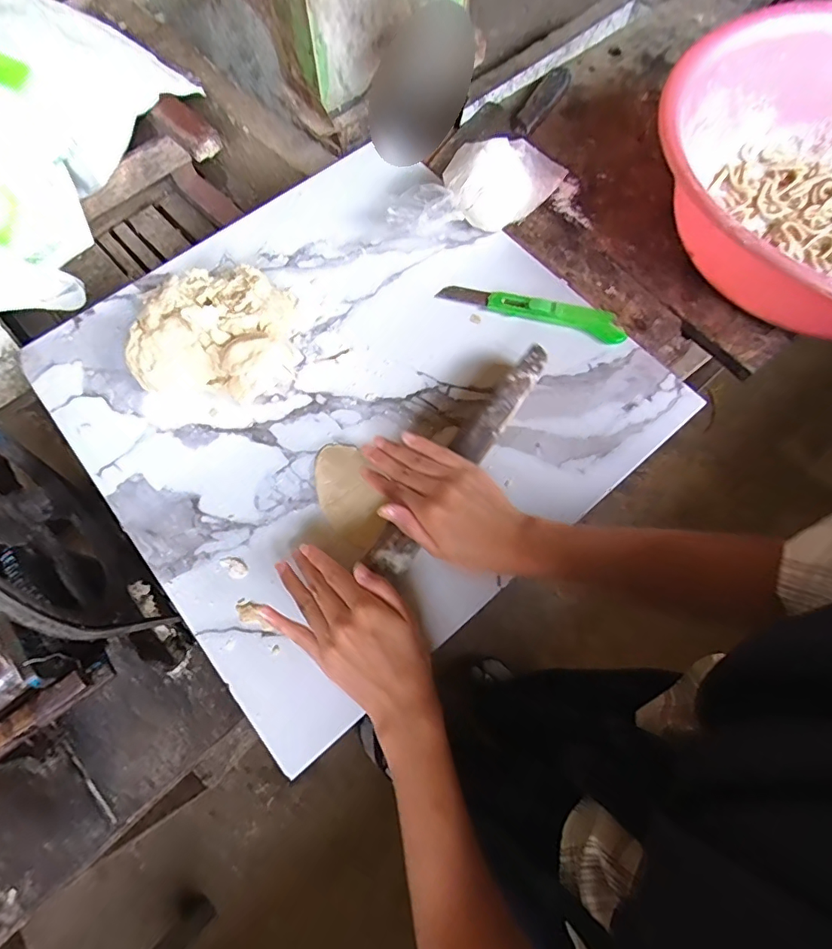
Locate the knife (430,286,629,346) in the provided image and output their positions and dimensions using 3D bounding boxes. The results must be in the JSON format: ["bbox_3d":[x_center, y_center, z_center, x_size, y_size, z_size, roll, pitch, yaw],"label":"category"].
[{"bbox_3d":[0.121,-0.174,0.505,0.190,0.020,0.032,19,70,5],"label":"knife"}]

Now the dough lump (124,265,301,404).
[{"bbox_3d":[-0.193,-0.140,0.471,0.147,0.065,0.135,3,69,-1],"label":"dough lump"}]

